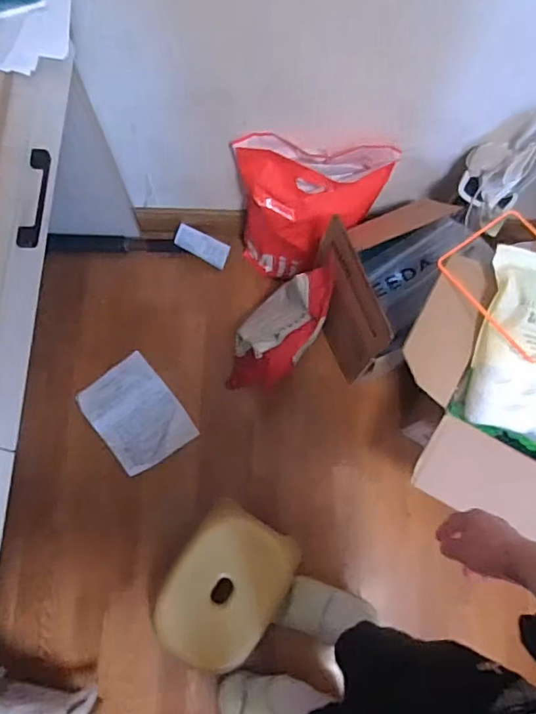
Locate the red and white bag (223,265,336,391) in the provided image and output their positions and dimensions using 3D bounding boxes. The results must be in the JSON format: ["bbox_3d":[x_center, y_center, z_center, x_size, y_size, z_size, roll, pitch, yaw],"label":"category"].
[{"bbox_3d":[0.013,-0.050,1.135,0.156,0.293,0.240,33,77,7],"label":"red and white bag"}]

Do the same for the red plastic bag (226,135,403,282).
[{"bbox_3d":[0.092,-0.312,1.181,0.309,0.337,0.156,2,75,-1],"label":"red plastic bag"}]

